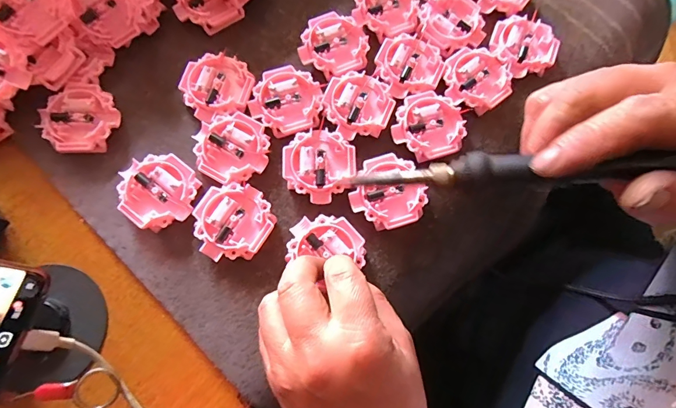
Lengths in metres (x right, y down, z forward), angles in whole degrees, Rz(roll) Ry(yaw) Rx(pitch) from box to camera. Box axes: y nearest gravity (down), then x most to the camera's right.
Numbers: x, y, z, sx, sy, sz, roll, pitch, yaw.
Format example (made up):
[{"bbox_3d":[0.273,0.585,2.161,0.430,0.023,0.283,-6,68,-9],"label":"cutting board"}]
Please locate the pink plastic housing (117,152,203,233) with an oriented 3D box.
[{"bbox_3d":[-0.127,-0.009,0.273,0.053,0.016,0.051,36,78,6],"label":"pink plastic housing"}]

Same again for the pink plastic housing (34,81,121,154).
[{"bbox_3d":[-0.190,-0.062,0.285,0.050,0.016,0.051,1,75,-2],"label":"pink plastic housing"}]

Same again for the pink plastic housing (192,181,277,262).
[{"bbox_3d":[-0.073,0.013,0.269,0.052,0.014,0.054,28,77,4],"label":"pink plastic housing"}]

